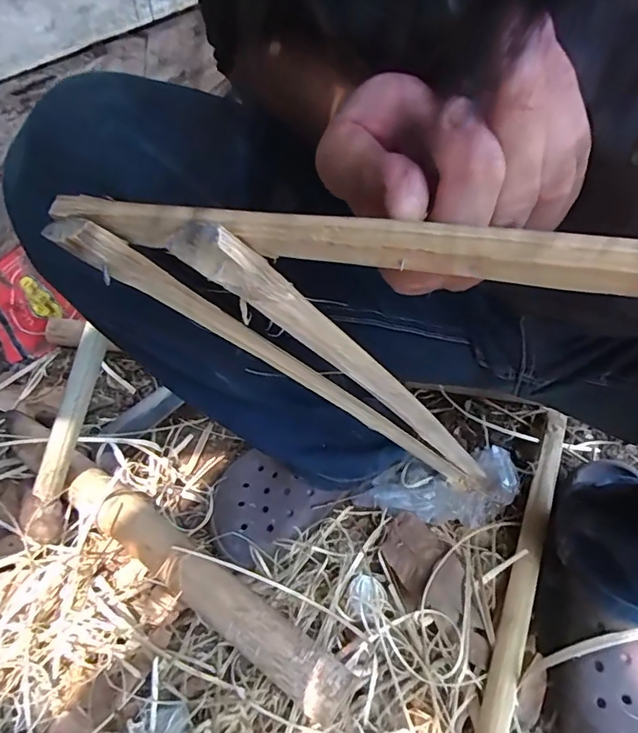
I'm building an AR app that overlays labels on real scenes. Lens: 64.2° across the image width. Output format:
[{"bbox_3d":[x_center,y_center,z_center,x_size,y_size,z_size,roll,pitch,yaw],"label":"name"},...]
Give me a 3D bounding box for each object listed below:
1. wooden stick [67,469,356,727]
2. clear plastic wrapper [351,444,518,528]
[{"bbox_3d":[-0.110,0.190,0.457,0.317,0.037,0.044,28,53,23],"label":"wooden stick"},{"bbox_3d":[0.128,0.122,0.533,0.165,0.029,0.087,-1,47,-1],"label":"clear plastic wrapper"}]

